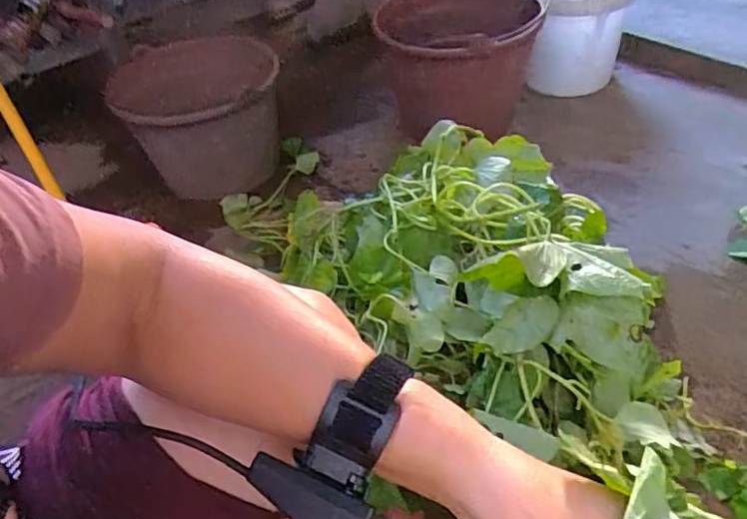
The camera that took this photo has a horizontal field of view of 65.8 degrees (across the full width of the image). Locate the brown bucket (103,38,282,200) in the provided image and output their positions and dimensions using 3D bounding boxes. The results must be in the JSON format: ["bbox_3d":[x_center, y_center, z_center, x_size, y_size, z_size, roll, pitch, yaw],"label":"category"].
[{"bbox_3d":[-0.339,-0.271,1.164,0.323,0.223,0.360,-15,44,-7],"label":"brown bucket"}]

